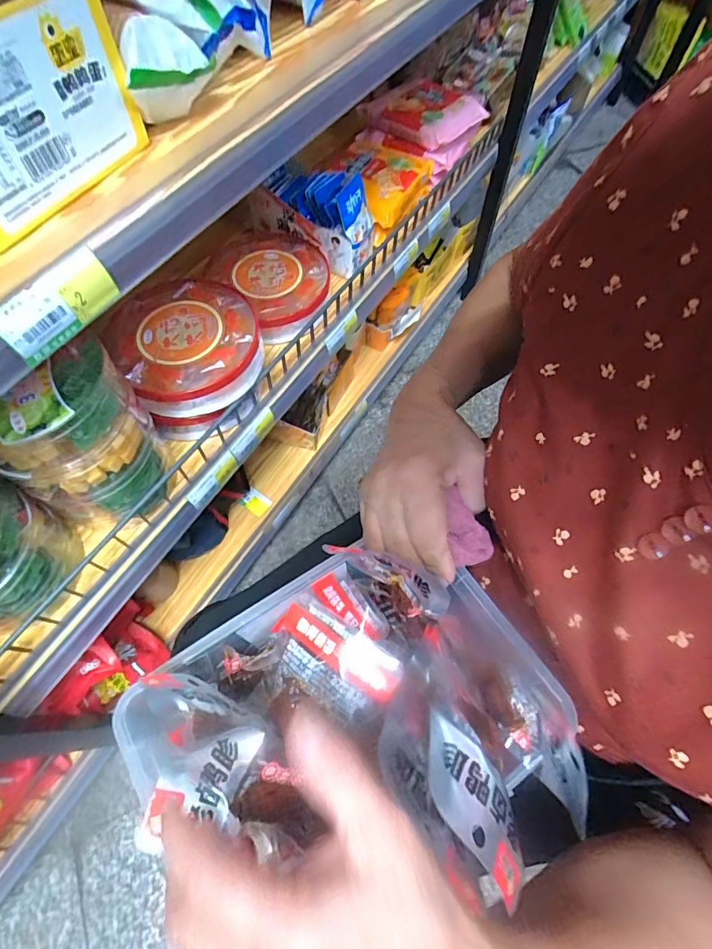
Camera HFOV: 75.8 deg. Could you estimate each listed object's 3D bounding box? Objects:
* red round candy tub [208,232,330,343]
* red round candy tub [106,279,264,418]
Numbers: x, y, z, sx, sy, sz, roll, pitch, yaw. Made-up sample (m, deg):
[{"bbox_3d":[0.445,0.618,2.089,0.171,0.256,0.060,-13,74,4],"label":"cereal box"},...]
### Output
[{"bbox_3d":[-0.125,-0.282,0.678,0.171,0.052,0.175,0,63,0],"label":"red round candy tub"},{"bbox_3d":[-0.203,-0.161,0.562,0.164,0.047,0.170,0,63,0],"label":"red round candy tub"}]

